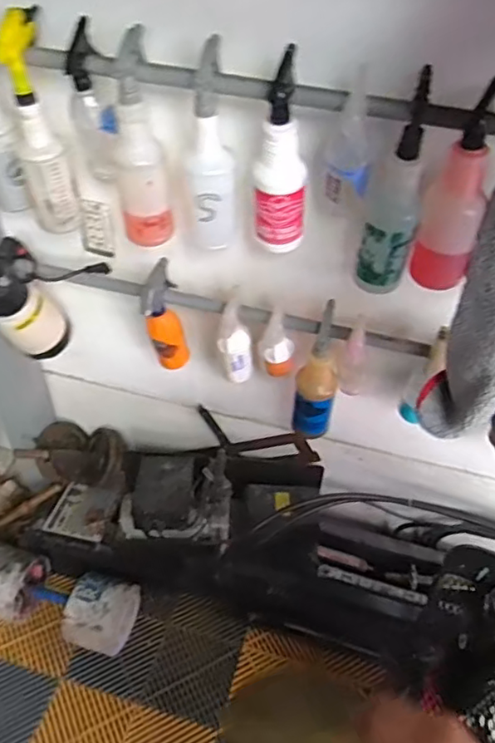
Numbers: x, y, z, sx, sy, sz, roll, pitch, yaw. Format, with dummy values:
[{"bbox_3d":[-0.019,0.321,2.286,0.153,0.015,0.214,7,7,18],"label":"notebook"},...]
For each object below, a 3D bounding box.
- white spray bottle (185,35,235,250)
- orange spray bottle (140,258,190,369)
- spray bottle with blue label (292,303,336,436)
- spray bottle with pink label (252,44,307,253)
[{"bbox_3d":[-0.054,-0.330,0.894,0.073,0.282,0.063,1,45,-2],"label":"white spray bottle"},{"bbox_3d":[-0.170,-0.106,1.170,0.082,0.246,0.107,-23,46,-14],"label":"orange spray bottle"},{"bbox_3d":[0.138,0.017,1.147,0.081,0.310,0.072,11,45,9],"label":"spray bottle with blue label"},{"bbox_3d":[0.055,-0.318,0.888,0.079,0.295,0.080,8,45,5],"label":"spray bottle with pink label"}]

